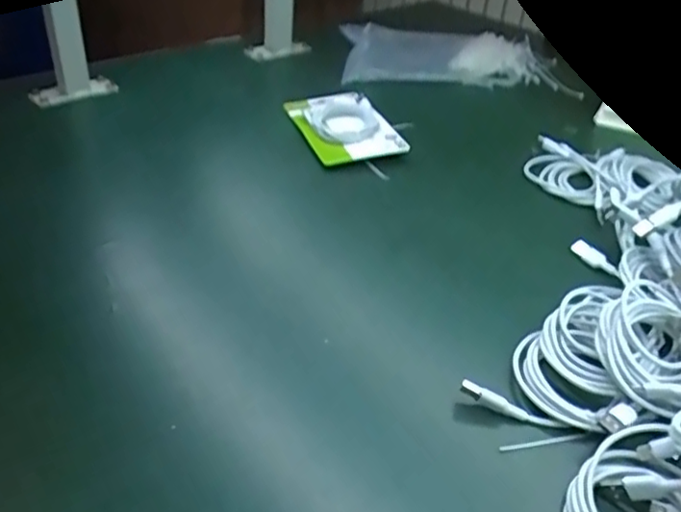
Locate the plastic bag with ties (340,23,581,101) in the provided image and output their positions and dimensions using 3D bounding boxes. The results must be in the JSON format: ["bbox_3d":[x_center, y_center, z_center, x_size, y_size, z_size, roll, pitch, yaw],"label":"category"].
[{"bbox_3d":[0.158,-0.286,0.898,0.321,0.043,0.194,-3,37,-8],"label":"plastic bag with ties"}]

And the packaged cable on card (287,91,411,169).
[{"bbox_3d":[0.001,-0.150,0.709,0.100,0.020,0.138,-13,40,-22],"label":"packaged cable on card"}]

